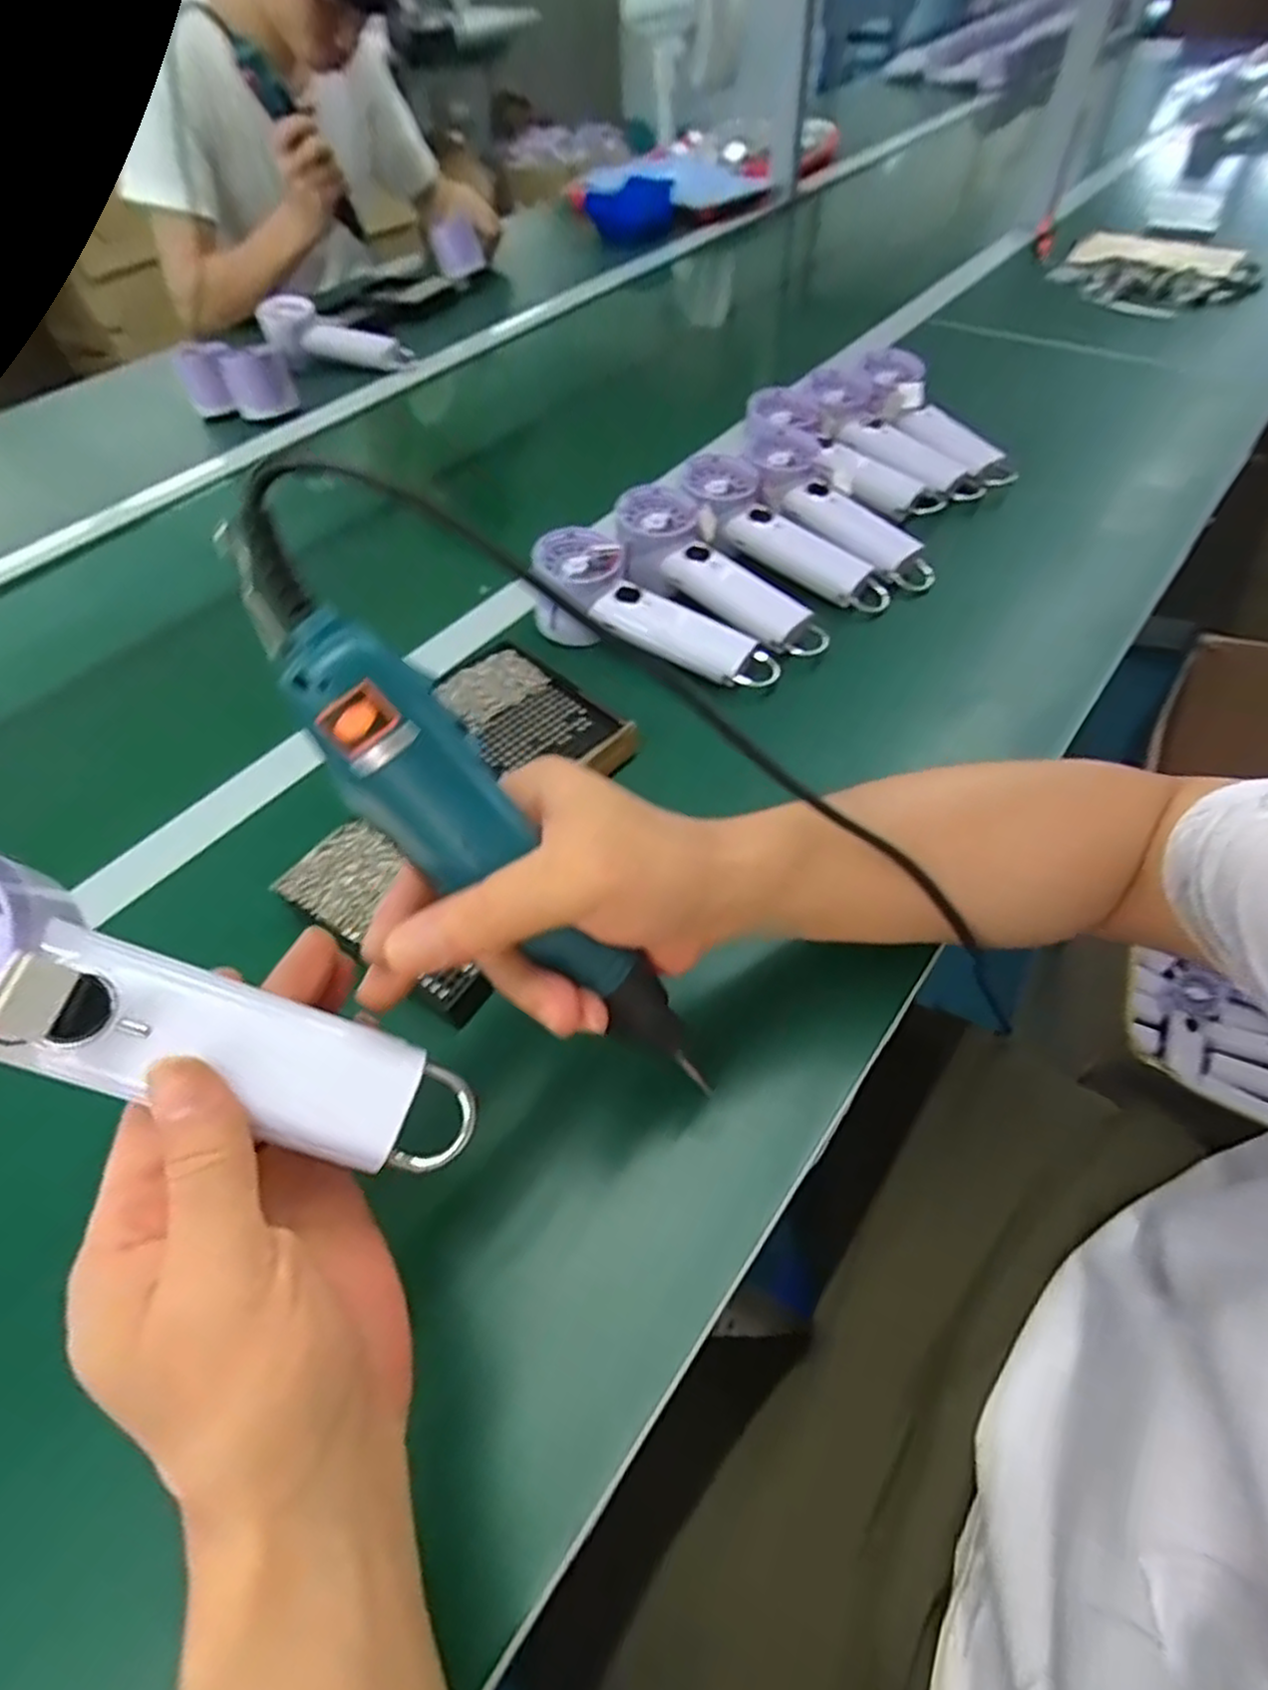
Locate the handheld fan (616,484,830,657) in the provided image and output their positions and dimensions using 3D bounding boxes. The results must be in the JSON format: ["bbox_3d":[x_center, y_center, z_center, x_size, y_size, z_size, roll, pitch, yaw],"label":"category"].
[{"bbox_3d":[0.065,-0.205,0.562,0.191,0.039,0.068,40,64,9],"label":"handheld fan"}]

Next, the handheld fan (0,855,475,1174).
[{"bbox_3d":[-0.136,0.048,0.211,0.191,0.038,0.067,26,51,-20],"label":"handheld fan"}]

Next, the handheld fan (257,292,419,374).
[{"bbox_3d":[-0.378,-0.632,0.920,0.204,0.044,0.062,21,56,4],"label":"handheld fan"}]

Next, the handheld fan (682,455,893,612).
[{"bbox_3d":[0.119,-0.245,0.585,0.190,0.028,0.063,40,64,7],"label":"handheld fan"}]

